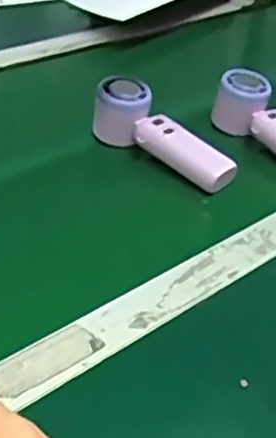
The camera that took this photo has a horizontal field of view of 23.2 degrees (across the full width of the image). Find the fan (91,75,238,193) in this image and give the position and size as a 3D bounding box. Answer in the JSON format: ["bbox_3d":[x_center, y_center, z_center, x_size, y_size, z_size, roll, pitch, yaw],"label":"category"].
[{"bbox_3d":[0.024,-0.088,0.676,0.163,0.053,0.053,31,43,32],"label":"fan"}]

